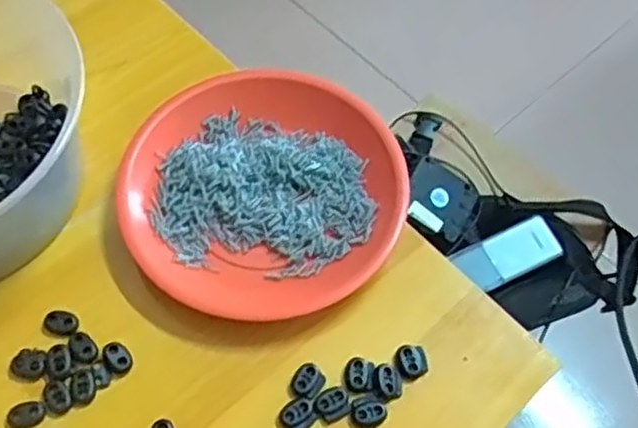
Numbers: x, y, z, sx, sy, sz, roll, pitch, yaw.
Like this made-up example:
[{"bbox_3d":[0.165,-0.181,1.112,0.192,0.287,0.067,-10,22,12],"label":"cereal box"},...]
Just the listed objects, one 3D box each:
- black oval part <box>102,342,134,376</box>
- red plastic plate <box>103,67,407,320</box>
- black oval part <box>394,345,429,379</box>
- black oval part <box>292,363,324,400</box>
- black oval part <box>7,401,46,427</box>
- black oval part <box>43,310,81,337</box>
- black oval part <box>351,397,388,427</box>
[{"bbox_3d":[-0.126,0.089,0.446,0.016,0.006,0.021,-27,65,-17],"label":"black oval part"},{"bbox_3d":[-0.039,-0.018,0.494,0.193,0.028,0.172,2,60,-1],"label":"red plastic plate"},{"bbox_3d":[0.059,0.094,0.453,0.021,0.005,0.021,-2,61,-3],"label":"black oval part"},{"bbox_3d":[-0.007,0.104,0.443,0.018,0.004,0.020,25,62,11],"label":"black oval part"},{"bbox_3d":[-0.176,0.121,0.429,0.021,0.005,0.015,-25,65,-16],"label":"black oval part"},{"bbox_3d":[-0.165,0.069,0.456,0.022,0.004,0.016,11,61,4],"label":"black oval part"},{"bbox_3d":[0.031,0.120,0.434,0.022,0.004,0.019,-11,62,-9],"label":"black oval part"}]

